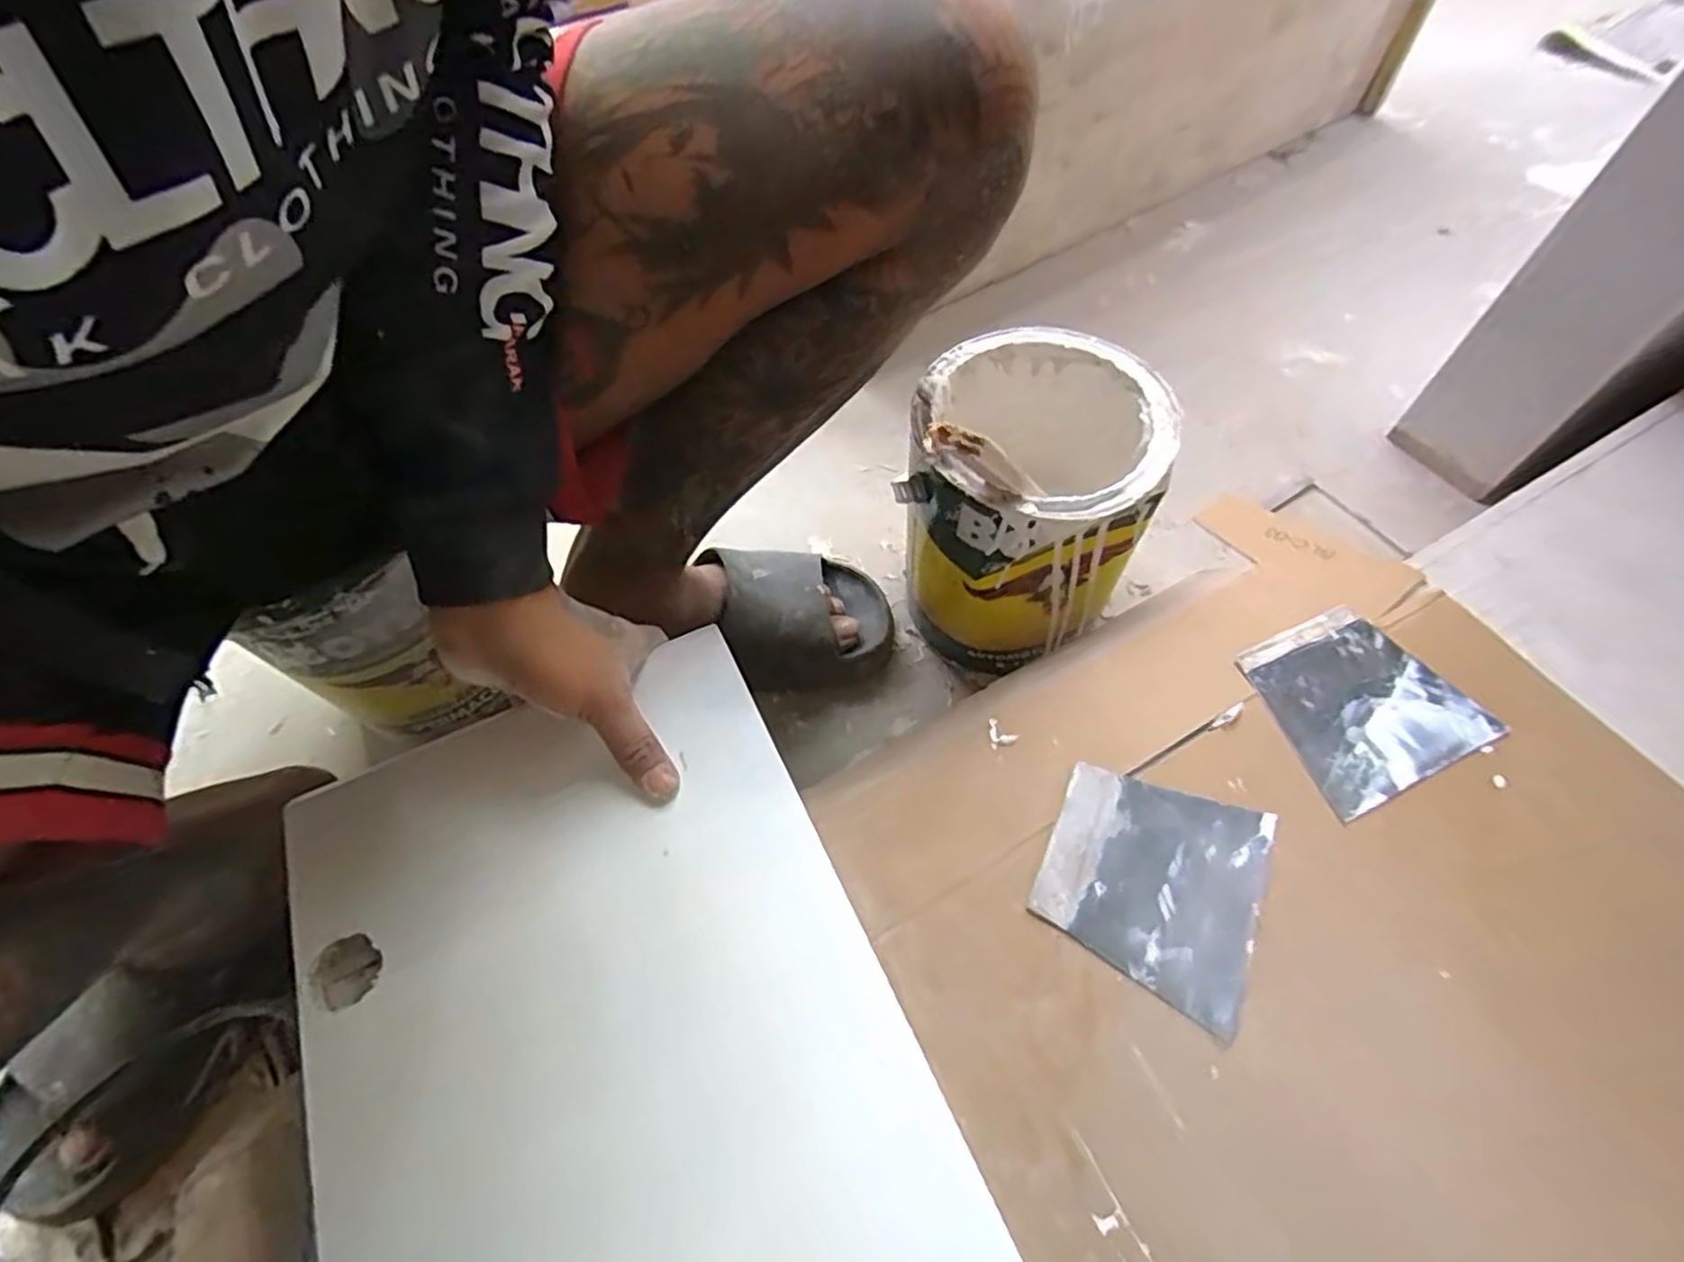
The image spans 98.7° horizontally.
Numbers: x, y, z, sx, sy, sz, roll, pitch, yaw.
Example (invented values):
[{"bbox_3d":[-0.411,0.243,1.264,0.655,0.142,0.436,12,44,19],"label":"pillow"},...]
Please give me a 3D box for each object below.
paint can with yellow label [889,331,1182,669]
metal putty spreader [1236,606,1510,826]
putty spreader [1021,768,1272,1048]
[{"bbox_3d":[0.129,-0.079,0.531,0.159,0.202,0.158,-1,59,2],"label":"paint can with yellow label"},{"bbox_3d":[0.281,0.038,0.397,0.098,0.007,0.097,-24,61,-11],"label":"metal putty spreader"},{"bbox_3d":[0.153,0.122,0.358,0.099,0.006,0.102,22,63,15],"label":"putty spreader"}]

